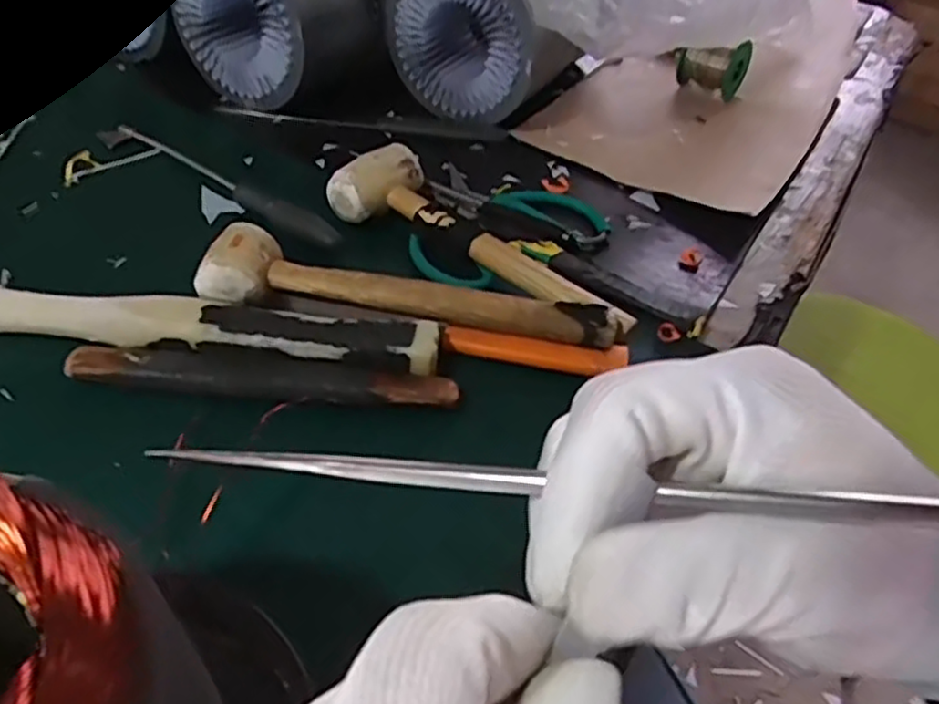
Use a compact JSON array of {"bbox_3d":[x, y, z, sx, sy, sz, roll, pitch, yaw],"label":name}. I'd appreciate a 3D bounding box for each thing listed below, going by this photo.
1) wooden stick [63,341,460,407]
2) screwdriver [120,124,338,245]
[{"bbox_3d":[-0.124,0.015,0.422,0.233,0.015,0.032,7,47,-1],"label":"wooden stick"},{"bbox_3d":[-0.196,-0.135,0.564,0.249,0.025,0.018,32,51,21],"label":"screwdriver"}]

